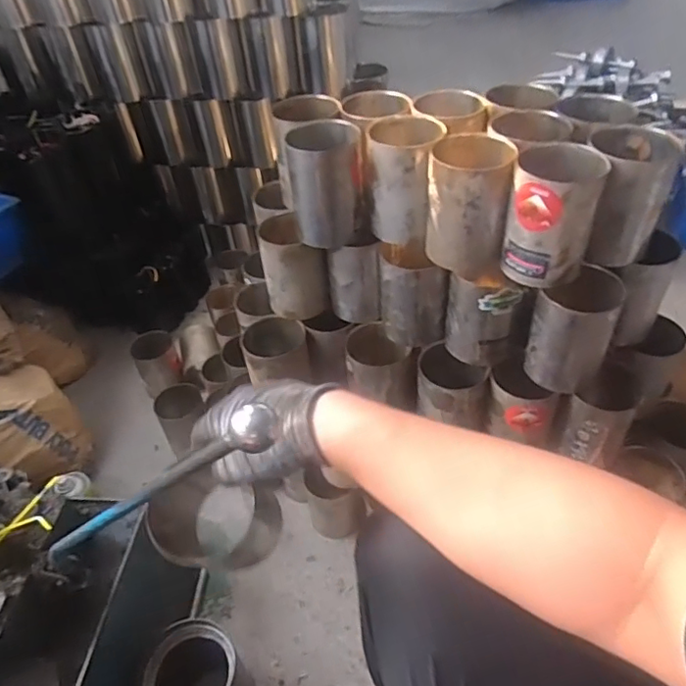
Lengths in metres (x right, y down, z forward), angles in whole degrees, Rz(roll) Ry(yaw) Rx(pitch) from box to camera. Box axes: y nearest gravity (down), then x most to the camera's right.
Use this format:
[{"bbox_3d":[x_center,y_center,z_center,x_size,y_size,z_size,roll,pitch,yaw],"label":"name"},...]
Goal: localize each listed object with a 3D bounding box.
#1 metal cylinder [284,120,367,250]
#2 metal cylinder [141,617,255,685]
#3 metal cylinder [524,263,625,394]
[{"bbox_3d":[-0.020,-0.203,0.706,0.092,0.131,0.077,-6,44,0],"label":"metal cylinder"},{"bbox_3d":[-0.187,0.462,0.734,0.110,0.149,0.118,-3,44,3],"label":"metal cylinder"},{"bbox_3d":[0.281,-0.016,0.664,0.078,0.127,0.092,30,54,32],"label":"metal cylinder"}]

